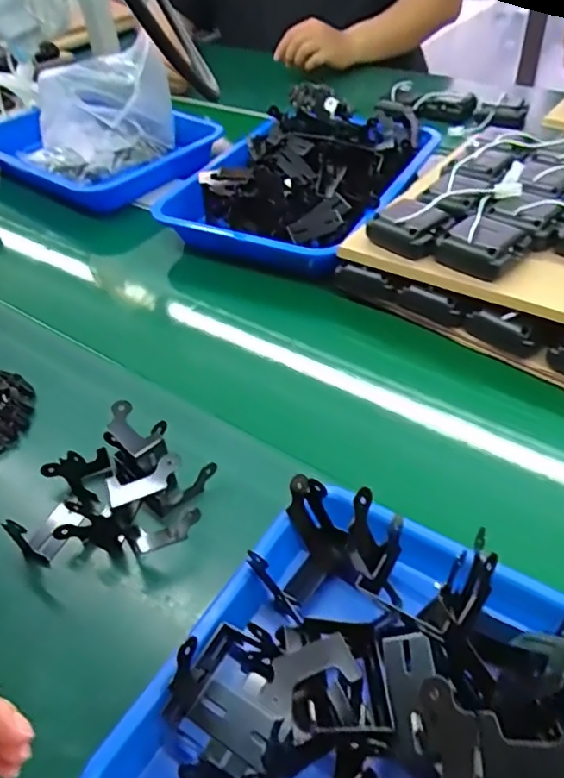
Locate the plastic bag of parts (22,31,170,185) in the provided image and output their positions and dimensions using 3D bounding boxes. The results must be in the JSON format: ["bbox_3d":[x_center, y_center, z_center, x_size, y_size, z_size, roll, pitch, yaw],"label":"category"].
[{"bbox_3d":[-0.246,-0.372,0.808,0.200,0.160,0.115,-21,45,-15],"label":"plastic bag of parts"}]

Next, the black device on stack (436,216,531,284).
[{"bbox_3d":[0.186,-0.130,0.545,0.062,0.035,0.069,-33,50,-26],"label":"black device on stack"}]

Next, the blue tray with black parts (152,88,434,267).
[{"bbox_3d":[0.034,-0.275,0.744,0.247,0.094,0.320,19,49,24],"label":"blue tray with black parts"}]

